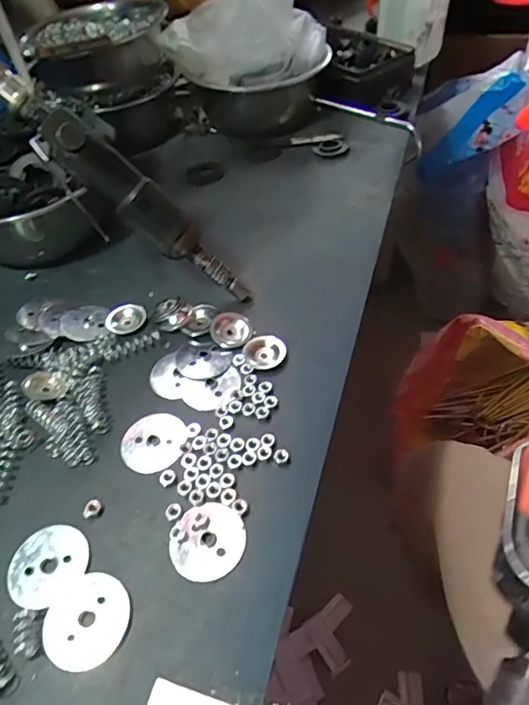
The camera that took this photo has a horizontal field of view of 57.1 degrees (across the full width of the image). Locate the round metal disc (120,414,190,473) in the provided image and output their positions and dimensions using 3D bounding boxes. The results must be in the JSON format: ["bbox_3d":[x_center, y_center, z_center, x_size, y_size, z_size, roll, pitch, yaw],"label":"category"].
[{"bbox_3d":[-0.079,0.063,0.347,0.046,0.004,0.045,-1,51,2],"label":"round metal disc"}]

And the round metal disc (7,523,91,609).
[{"bbox_3d":[-0.133,0.128,0.297,0.042,0.004,0.047,33,59,26],"label":"round metal disc"}]

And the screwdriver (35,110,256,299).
[{"bbox_3d":[-0.088,-0.110,0.397,0.034,0.205,0.035,-23,35,43],"label":"screwdriver"}]

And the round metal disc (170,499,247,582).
[{"bbox_3d":[-0.035,0.116,0.299,0.044,0.004,0.046,-1,51,2],"label":"round metal disc"}]

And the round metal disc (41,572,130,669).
[{"bbox_3d":[-0.101,0.151,0.275,0.046,0.004,0.047,-1,51,2],"label":"round metal disc"}]

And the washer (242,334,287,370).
[{"bbox_3d":[0.001,-0.001,0.391,0.033,0.004,0.031,-1,51,2],"label":"washer"}]

